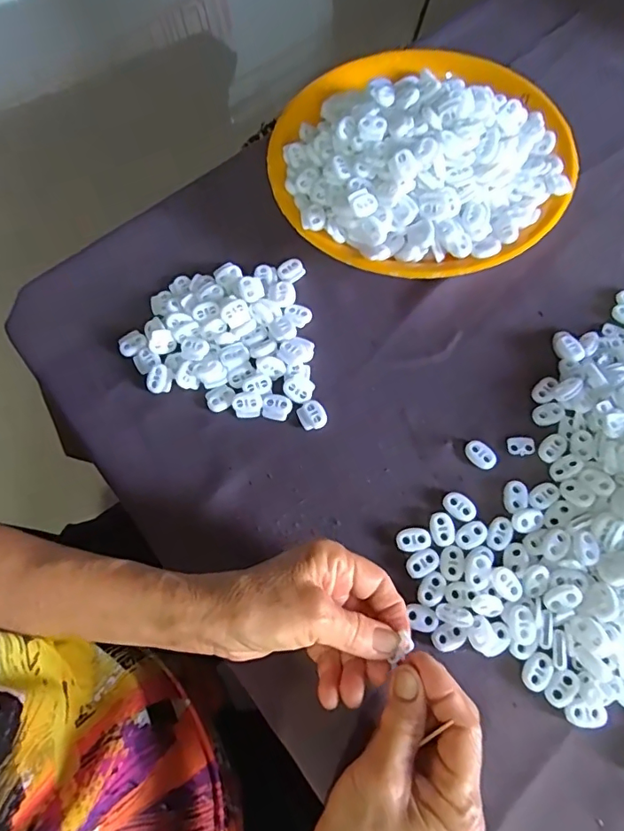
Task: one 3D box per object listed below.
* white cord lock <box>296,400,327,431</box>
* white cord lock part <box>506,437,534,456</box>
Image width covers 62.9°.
[{"bbox_3d":[0.000,0.000,0.376,0.020,0.005,0.022,-22,69,-6],"label":"white cord lock"},{"bbox_3d":[0.148,0.021,0.361,0.019,0.004,0.013,-2,68,2],"label":"white cord lock part"}]

